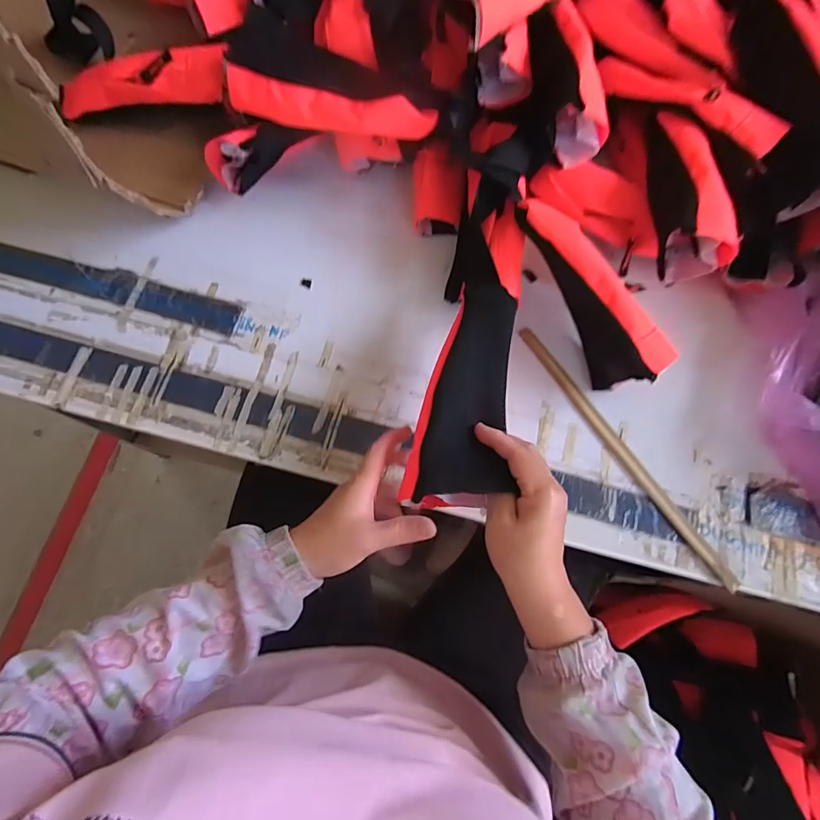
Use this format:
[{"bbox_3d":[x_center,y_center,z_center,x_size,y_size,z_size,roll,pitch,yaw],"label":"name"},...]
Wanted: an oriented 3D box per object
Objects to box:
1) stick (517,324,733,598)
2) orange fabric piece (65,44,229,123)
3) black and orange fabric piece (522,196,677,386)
[{"bbox_3d":[0.230,0.041,0.498,0.017,0.013,0.337,-31,77,-10],"label":"stick"},{"bbox_3d":[-0.326,-0.399,0.557,0.221,0.037,0.062,-2,73,11],"label":"orange fabric piece"},{"bbox_3d":[0.189,-0.128,0.489,0.054,0.070,0.214,-35,94,-11],"label":"black and orange fabric piece"}]

